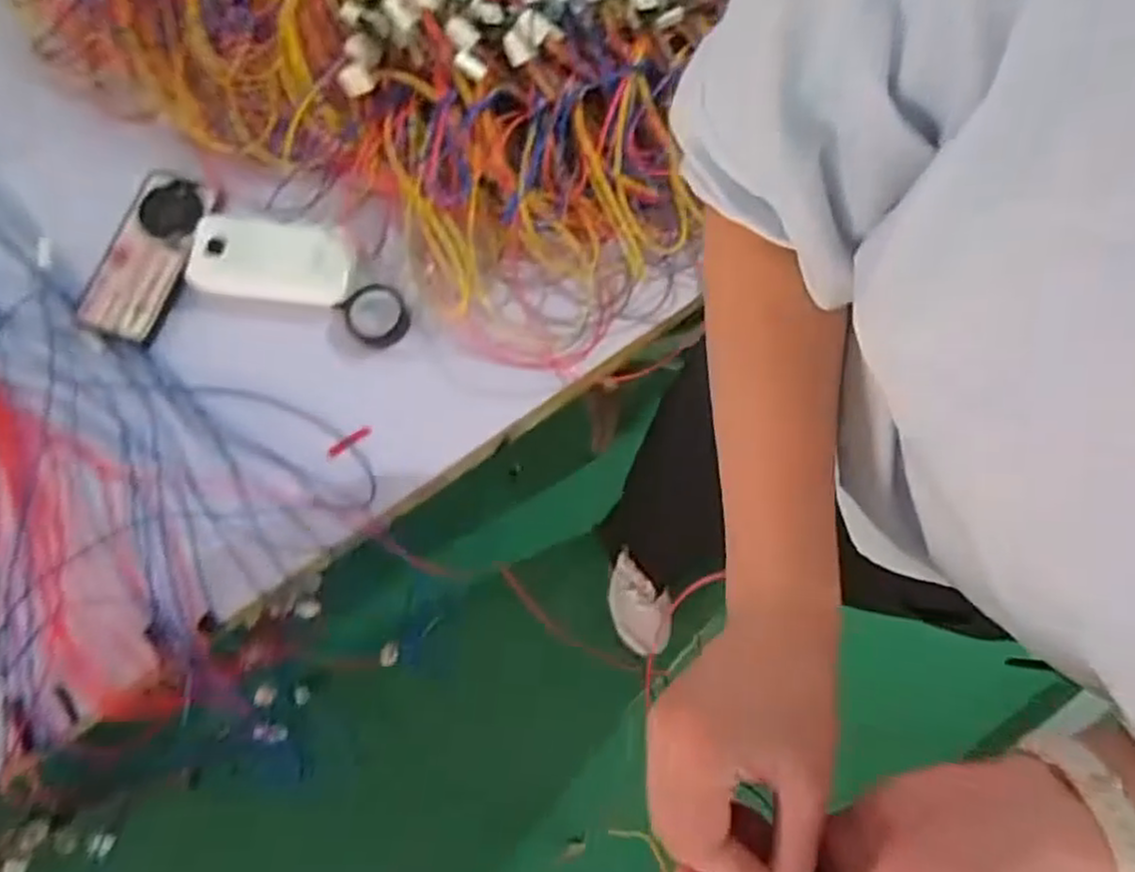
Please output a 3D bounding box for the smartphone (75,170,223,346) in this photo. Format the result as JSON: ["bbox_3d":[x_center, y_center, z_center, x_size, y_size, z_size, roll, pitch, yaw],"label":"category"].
[{"bbox_3d":[-0.391,-0.169,0.684,0.081,0.017,0.164,19,79,2],"label":"smartphone"}]

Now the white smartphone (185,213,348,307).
[{"bbox_3d":[-0.272,-0.160,0.673,0.140,0.017,0.070,6,101,-3],"label":"white smartphone"}]

